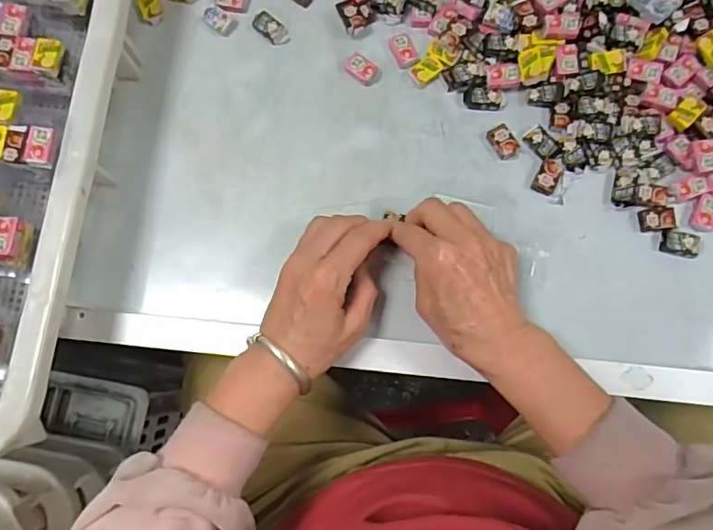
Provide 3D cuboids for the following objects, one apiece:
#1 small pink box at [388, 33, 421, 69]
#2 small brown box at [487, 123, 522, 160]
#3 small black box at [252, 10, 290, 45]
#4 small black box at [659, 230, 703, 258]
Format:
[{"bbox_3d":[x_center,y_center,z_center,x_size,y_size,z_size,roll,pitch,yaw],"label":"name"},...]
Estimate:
[{"bbox_3d":[0.039,-0.178,0.440,0.019,0.004,0.030,-25,80,-3],"label":"small pink box"},{"bbox_3d":[0.118,-0.098,0.423,0.018,0.007,0.029,-31,80,-4],"label":"small brown box"},{"bbox_3d":[-0.073,-0.201,0.451,0.032,0.008,0.017,40,83,8],"label":"small black box"},{"bbox_3d":[0.247,-0.016,0.401,0.028,0.006,0.018,12,80,4],"label":"small black box"}]

